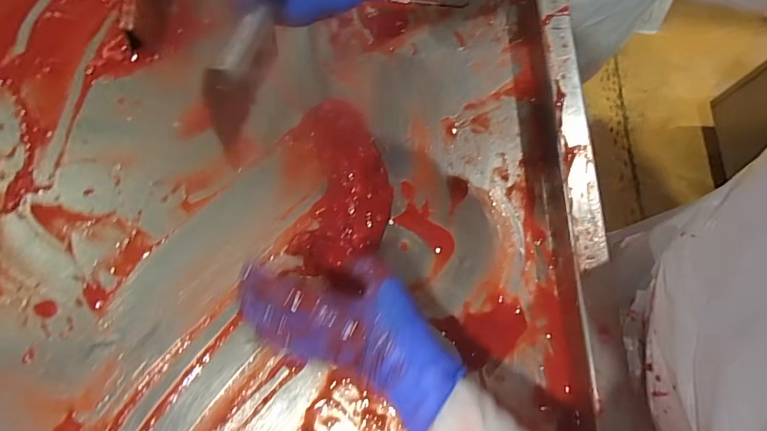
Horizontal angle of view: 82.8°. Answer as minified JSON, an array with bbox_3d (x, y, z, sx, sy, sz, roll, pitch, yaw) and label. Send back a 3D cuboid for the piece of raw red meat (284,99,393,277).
[{"bbox_3d":[-0.048,-0.038,0.491,0.107,0.037,0.199,-2,75,-1],"label":"piece of raw red meat"}]

